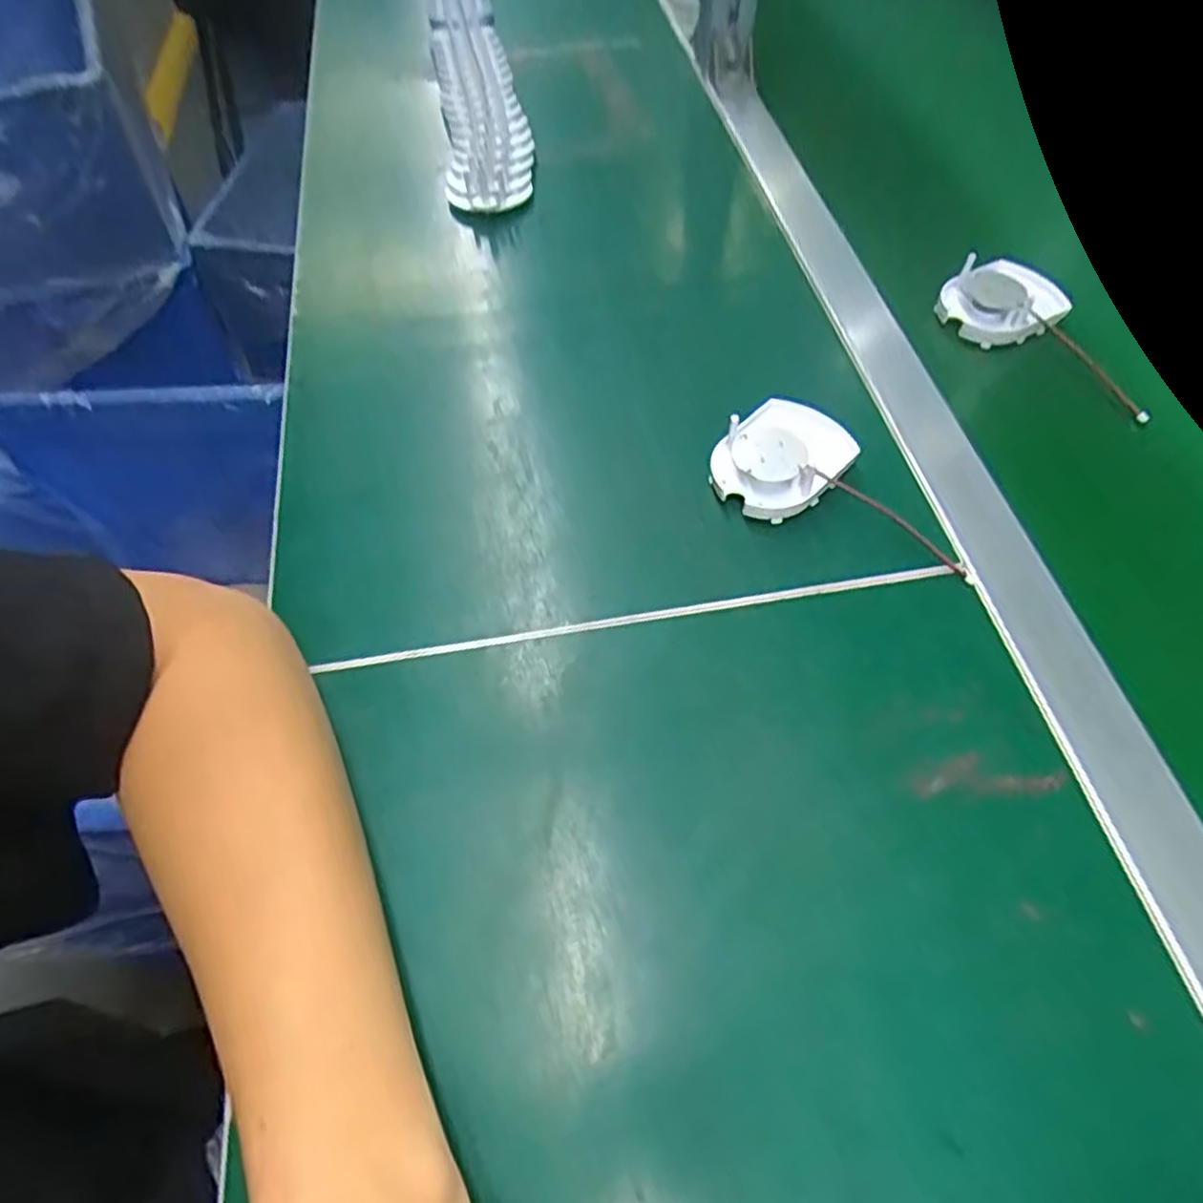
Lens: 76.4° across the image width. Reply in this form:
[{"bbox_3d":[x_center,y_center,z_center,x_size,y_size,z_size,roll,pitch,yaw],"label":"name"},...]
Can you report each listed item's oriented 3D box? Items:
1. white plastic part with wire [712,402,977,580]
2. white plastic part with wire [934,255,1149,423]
[{"bbox_3d":[0.129,-0.069,0.407,0.135,0.024,0.077,18,59,11],"label":"white plastic part with wire"},{"bbox_3d":[0.283,-0.172,0.482,0.139,0.041,0.060,24,60,14],"label":"white plastic part with wire"}]

